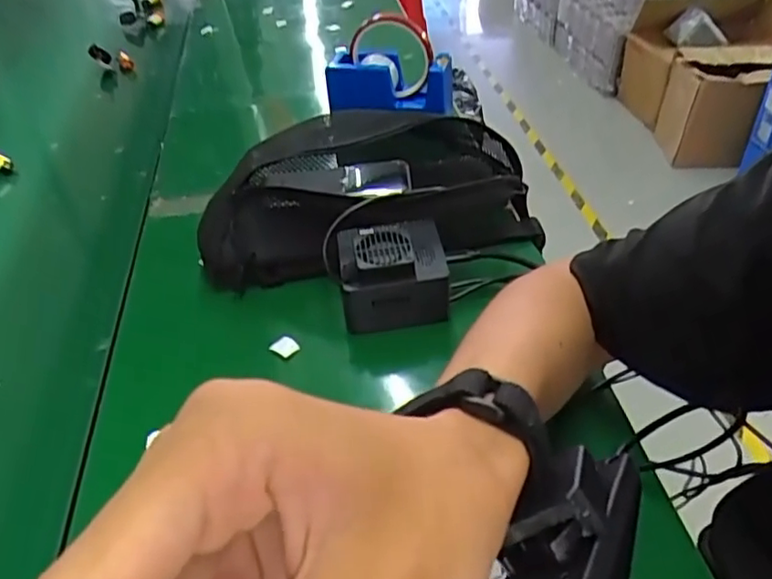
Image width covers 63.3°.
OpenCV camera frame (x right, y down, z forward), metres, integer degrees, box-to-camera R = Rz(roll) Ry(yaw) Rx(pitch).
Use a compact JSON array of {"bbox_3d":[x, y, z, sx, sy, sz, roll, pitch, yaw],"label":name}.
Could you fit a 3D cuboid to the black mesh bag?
[{"bbox_3d":[-0.012,-0.089,0.546,0.274,0.079,0.182,-3,40,0],"label":"black mesh bag"}]

